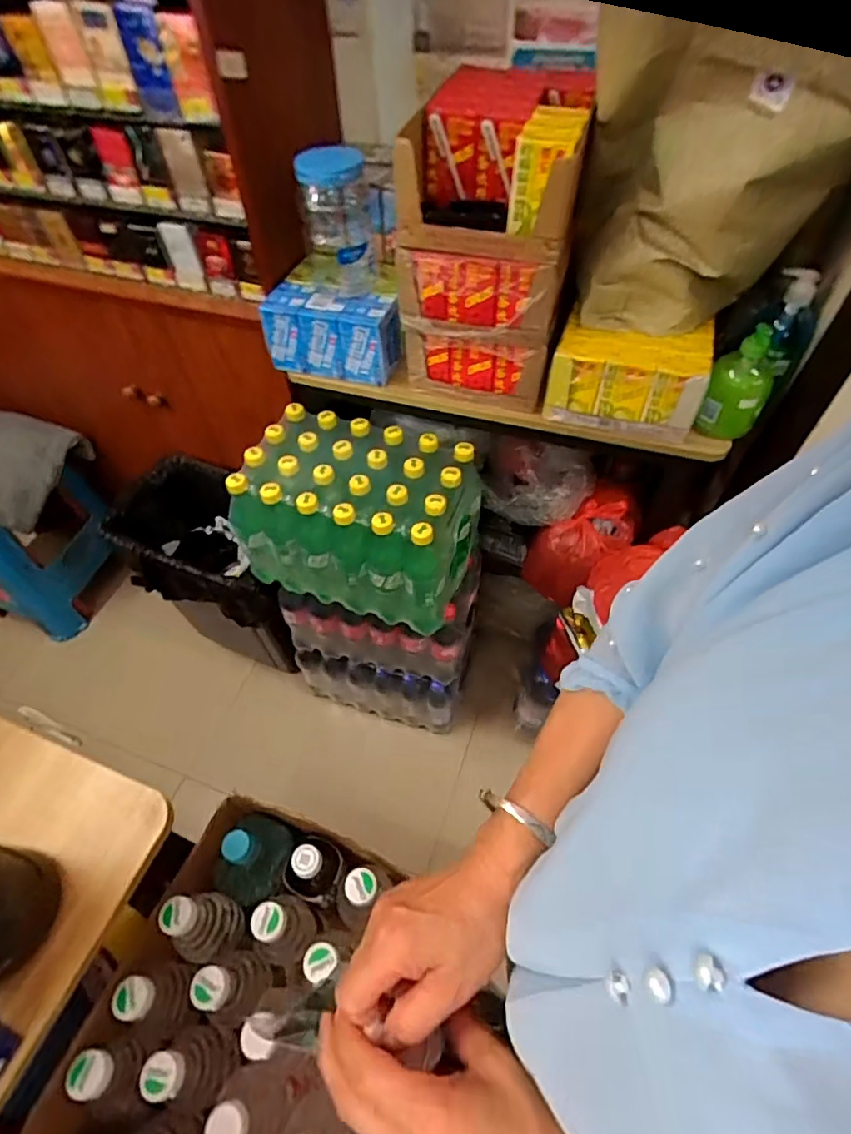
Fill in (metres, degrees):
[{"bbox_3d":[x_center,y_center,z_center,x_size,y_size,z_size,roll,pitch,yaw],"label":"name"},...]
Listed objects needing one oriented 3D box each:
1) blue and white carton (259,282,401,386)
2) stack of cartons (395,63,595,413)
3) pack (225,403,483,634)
[{"bbox_3d":[-0.147,-0.370,0.873,0.210,0.108,0.086,17,56,14],"label":"blue and white carton"},{"bbox_3d":[0.083,-0.419,0.749,0.204,0.337,0.207,11,54,10],"label":"stack of cartons"},{"bbox_3d":[-0.108,-0.084,0.944,0.349,0.238,0.234,18,56,15],"label":"pack"}]

